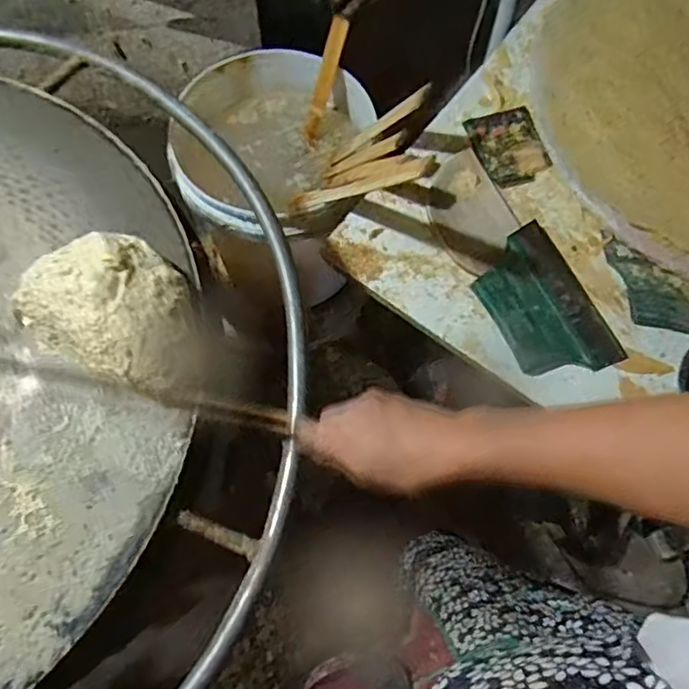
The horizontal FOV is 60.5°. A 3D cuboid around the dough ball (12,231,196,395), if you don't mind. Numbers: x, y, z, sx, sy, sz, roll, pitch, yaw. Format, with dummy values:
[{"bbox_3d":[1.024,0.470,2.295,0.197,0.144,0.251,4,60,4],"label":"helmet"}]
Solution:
[{"bbox_3d":[-0.188,-0.034,0.485,0.156,0.052,0.108,23,73,12],"label":"dough ball"}]

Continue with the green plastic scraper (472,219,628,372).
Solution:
[{"bbox_3d":[0.235,-0.050,0.703,0.128,0.020,0.191,-23,72,-9],"label":"green plastic scraper"}]

